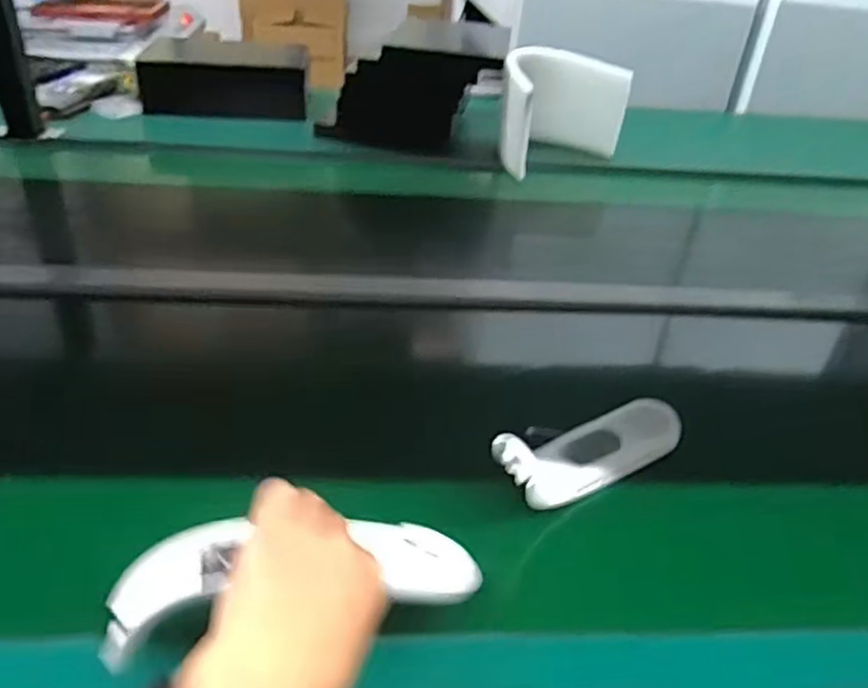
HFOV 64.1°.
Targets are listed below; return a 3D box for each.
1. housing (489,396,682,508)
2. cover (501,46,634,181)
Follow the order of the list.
[{"bbox_3d":[0.121,0.082,0.546,0.192,0.054,0.060,-9,38,-39],"label":"housing"},{"bbox_3d":[0.196,-0.353,1.079,0.185,0.139,0.213,13,38,9],"label":"cover"}]

